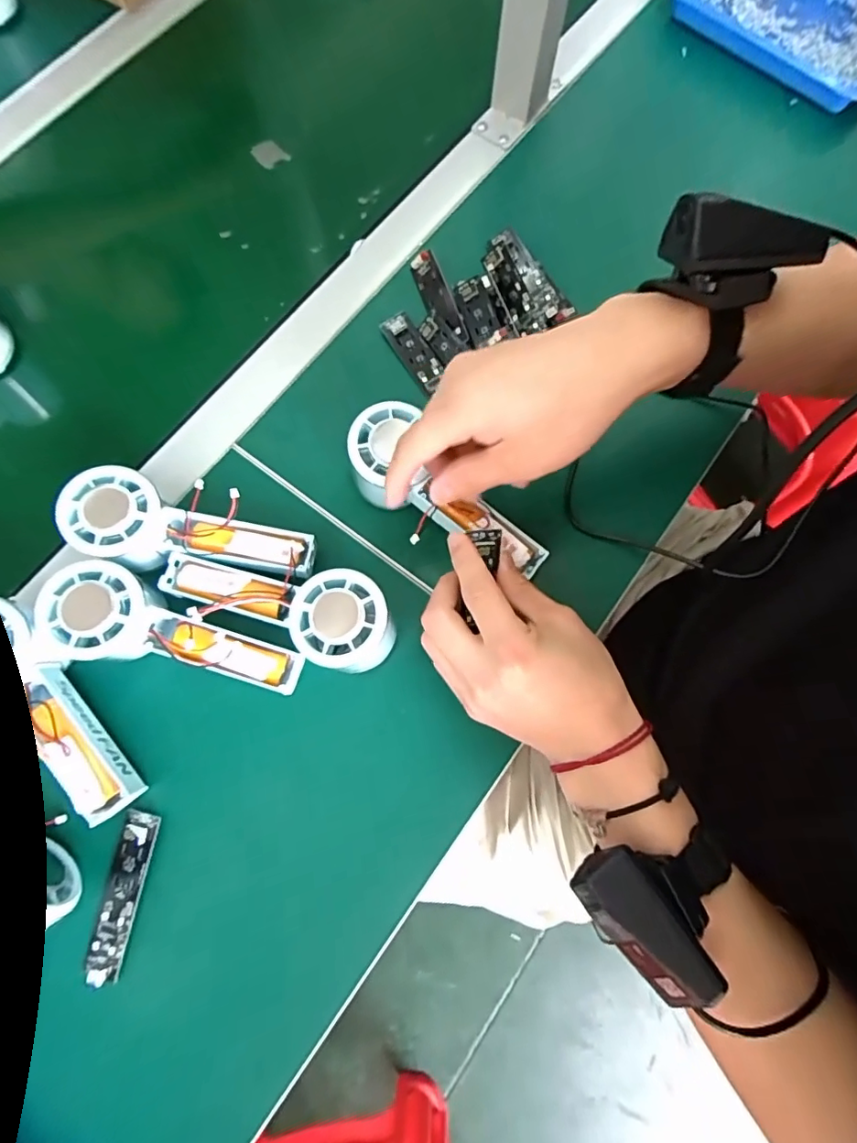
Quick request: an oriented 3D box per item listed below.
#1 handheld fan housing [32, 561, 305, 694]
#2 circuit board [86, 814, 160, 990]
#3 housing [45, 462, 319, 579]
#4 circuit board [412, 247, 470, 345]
[{"bbox_3d":[-0.154,0.037,0.339,0.151,0.069,0.056,10,75,2],"label":"handheld fan housing"},{"bbox_3d":[-0.185,0.195,0.322,0.023,0.006,0.093,10,75,2],"label":"circuit board"},{"bbox_3d":[-0.153,-0.025,0.352,0.154,0.051,0.055,11,74,-11],"label":"housing"},{"bbox_3d":[0.008,-0.218,0.423,0.020,0.010,0.087,-19,76,-6],"label":"circuit board"}]

